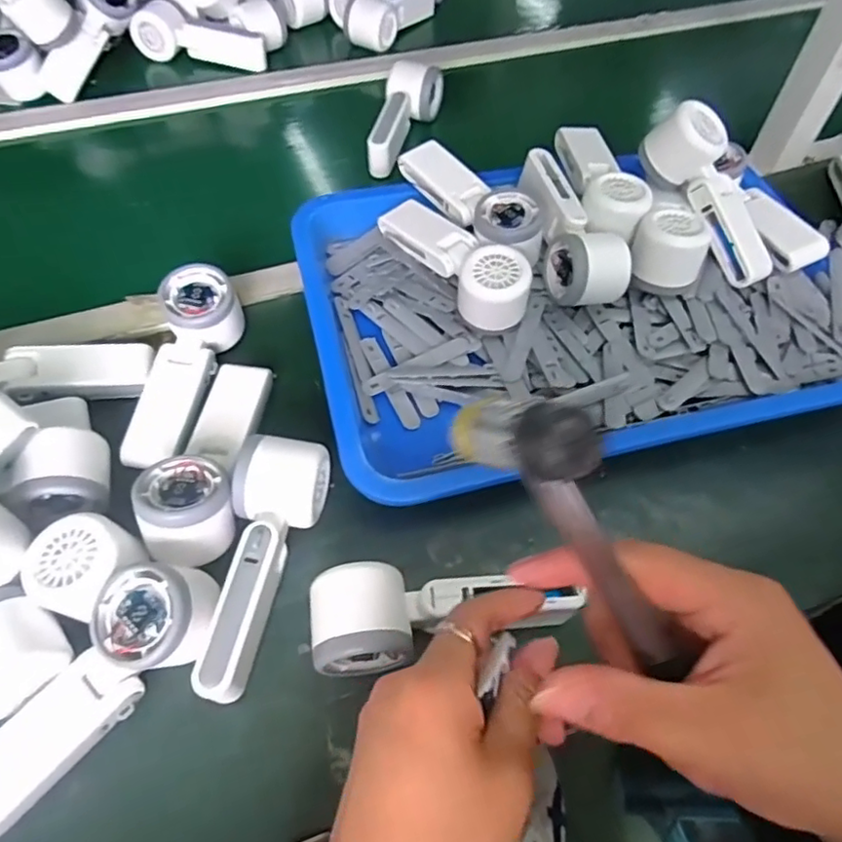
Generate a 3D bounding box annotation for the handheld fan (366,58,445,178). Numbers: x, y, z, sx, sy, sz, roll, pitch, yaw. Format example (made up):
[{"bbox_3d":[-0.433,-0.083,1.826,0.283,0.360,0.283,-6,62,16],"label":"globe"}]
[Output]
[{"bbox_3d":[-0.015,-0.344,0.689,0.063,0.047,0.160,8,56,3],"label":"handheld fan"}]

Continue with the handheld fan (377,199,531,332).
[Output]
[{"bbox_3d":[0.029,-0.140,0.521,0.065,0.056,0.167,-24,60,-17],"label":"handheld fan"}]

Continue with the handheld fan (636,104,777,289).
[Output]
[{"bbox_3d":[0.261,-0.198,0.541,0.055,0.054,0.164,-29,90,-20],"label":"handheld fan"}]

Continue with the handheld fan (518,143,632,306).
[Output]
[{"bbox_3d":[0.129,-0.167,0.533,0.055,0.064,0.161,-9,56,-8],"label":"handheld fan"}]

